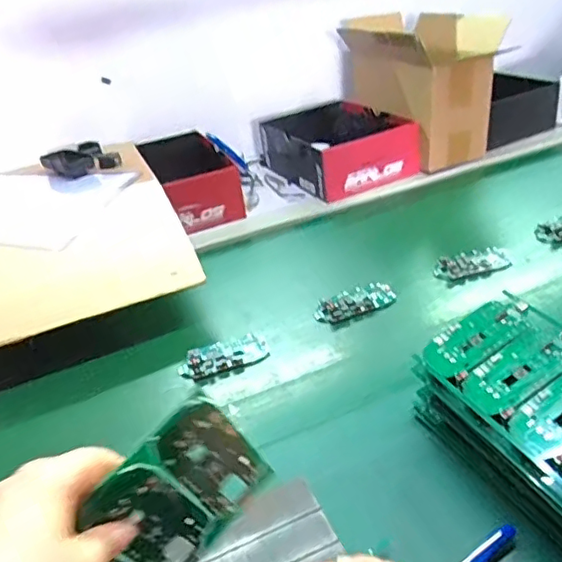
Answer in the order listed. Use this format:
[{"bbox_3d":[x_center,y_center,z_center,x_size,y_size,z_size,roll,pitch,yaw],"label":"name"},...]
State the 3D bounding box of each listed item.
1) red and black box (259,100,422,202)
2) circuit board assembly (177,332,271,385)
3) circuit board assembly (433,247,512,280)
[{"bbox_3d":[0.096,-0.248,1.044,0.201,0.088,0.263,-20,34,-19],"label":"red and black box"},{"bbox_3d":[-0.064,0.086,0.646,0.099,0.011,0.048,-16,33,-12],"label":"circuit board assembly"},{"bbox_3d":[0.248,-0.018,0.746,0.092,0.024,0.043,-15,33,-11],"label":"circuit board assembly"}]

